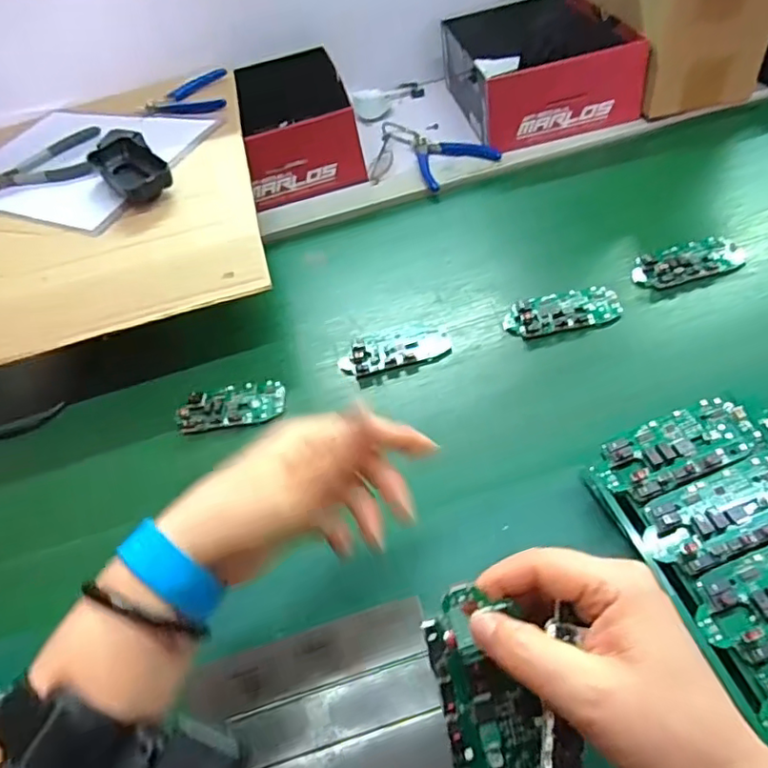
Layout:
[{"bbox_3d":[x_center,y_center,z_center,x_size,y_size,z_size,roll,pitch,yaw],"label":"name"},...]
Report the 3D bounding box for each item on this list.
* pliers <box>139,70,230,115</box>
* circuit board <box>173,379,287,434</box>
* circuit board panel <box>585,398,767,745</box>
[{"bbox_3d":[-0.253,-0.361,0.734,0.110,0.014,0.105,-14,49,3],"label":"pliers"},{"bbox_3d":[-0.134,0.017,0.515,0.092,0.010,0.043,-11,50,4],"label":"circuit board"},{"bbox_3d":[0.212,0.094,0.322,0.116,0.021,0.191,-22,50,-4],"label":"circuit board panel"}]

